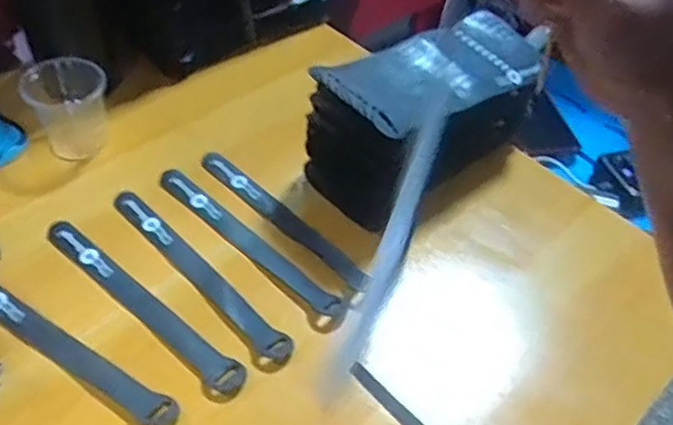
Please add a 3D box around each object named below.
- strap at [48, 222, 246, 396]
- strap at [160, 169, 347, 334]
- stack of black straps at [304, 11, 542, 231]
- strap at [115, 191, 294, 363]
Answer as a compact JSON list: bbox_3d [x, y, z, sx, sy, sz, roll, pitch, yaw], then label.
[{"bbox_3d":[-0.143,0.064,0.470,0.205,0.006,0.024,33,54,24],"label":"strap"},{"bbox_3d":[-0.073,0.023,0.513,0.207,0.009,0.028,38,55,24],"label":"strap"},{"bbox_3d":[0.081,-0.087,0.538,0.206,0.107,0.084,-31,59,-29],"label":"stack of black straps"},{"bbox_3d":[-0.106,0.043,0.493,0.021,0.005,0.206,-36,58,-27],"label":"strap"}]

